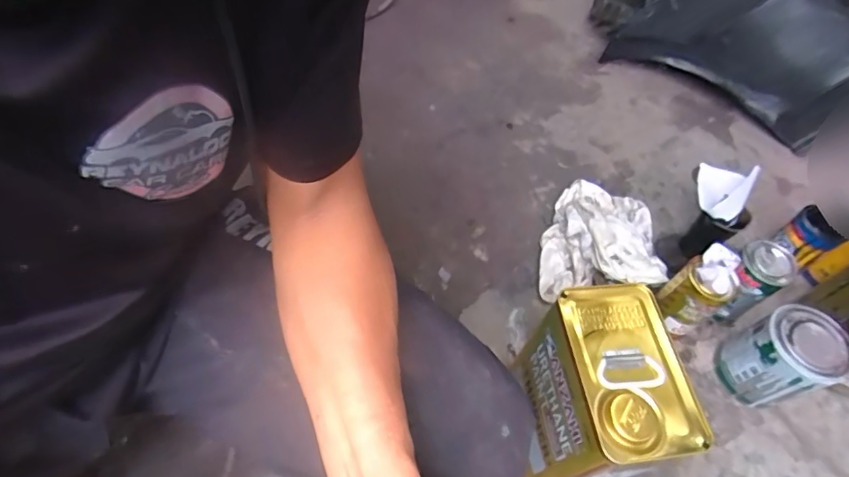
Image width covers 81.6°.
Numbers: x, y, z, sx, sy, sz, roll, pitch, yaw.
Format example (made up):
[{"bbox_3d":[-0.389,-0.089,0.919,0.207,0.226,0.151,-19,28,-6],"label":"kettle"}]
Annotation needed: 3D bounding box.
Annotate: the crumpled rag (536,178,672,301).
[{"bbox_3d":[0.293,0.000,0.842,0.201,0.062,0.246,5,56,-2],"label":"crumpled rag"}]

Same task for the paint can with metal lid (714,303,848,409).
[{"bbox_3d":[0.500,0.170,0.696,0.106,0.140,0.106,-21,60,-18],"label":"paint can with metal lid"}]

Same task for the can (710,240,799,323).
[{"bbox_3d":[0.492,0.068,0.754,0.073,0.126,0.080,29,57,13],"label":"can"}]

